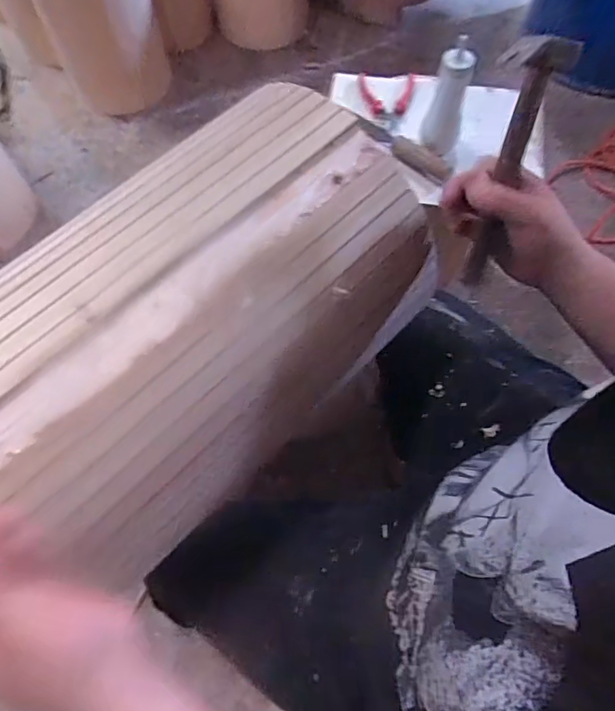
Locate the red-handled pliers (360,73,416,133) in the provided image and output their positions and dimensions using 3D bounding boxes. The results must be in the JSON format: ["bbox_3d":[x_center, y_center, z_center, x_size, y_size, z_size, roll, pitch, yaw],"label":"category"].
[{"bbox_3d":[0.152,-0.464,0.946,0.101,0.023,0.146,-2,66,-1],"label":"red-handled pliers"}]

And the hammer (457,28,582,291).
[{"bbox_3d":[0.166,-0.159,0.439,0.051,0.027,0.200,16,106,6],"label":"hammer"}]

